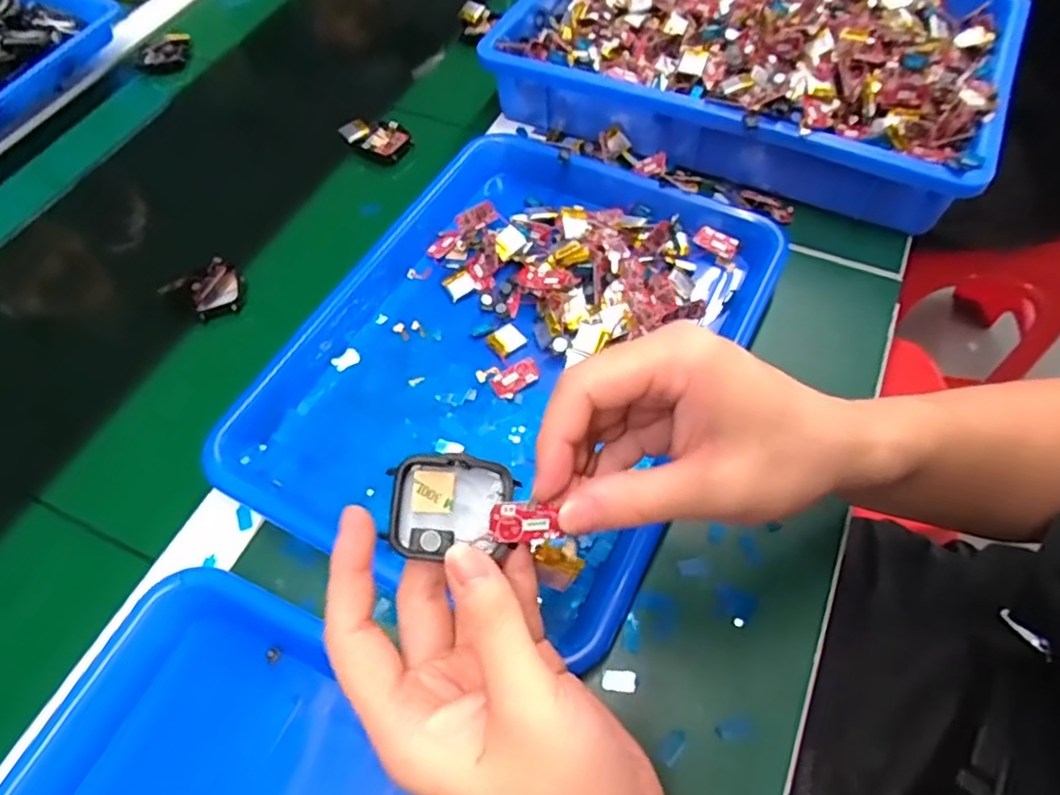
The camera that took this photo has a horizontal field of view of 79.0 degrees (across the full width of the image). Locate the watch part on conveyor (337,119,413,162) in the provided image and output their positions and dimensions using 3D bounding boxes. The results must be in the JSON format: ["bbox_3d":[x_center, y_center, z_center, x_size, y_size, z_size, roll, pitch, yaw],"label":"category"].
[{"bbox_3d":[-0.130,-0.223,0.549,0.058,0.015,0.037,27,64,16],"label":"watch part on conveyor"}]

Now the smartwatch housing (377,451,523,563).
[{"bbox_3d":[-0.029,0.040,0.236,0.045,0.017,0.036,4,60,0],"label":"smartwatch housing"}]

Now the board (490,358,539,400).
[{"bbox_3d":[-0.009,-0.012,0.405,0.029,0.004,0.016,-36,86,-8],"label":"board"}]

